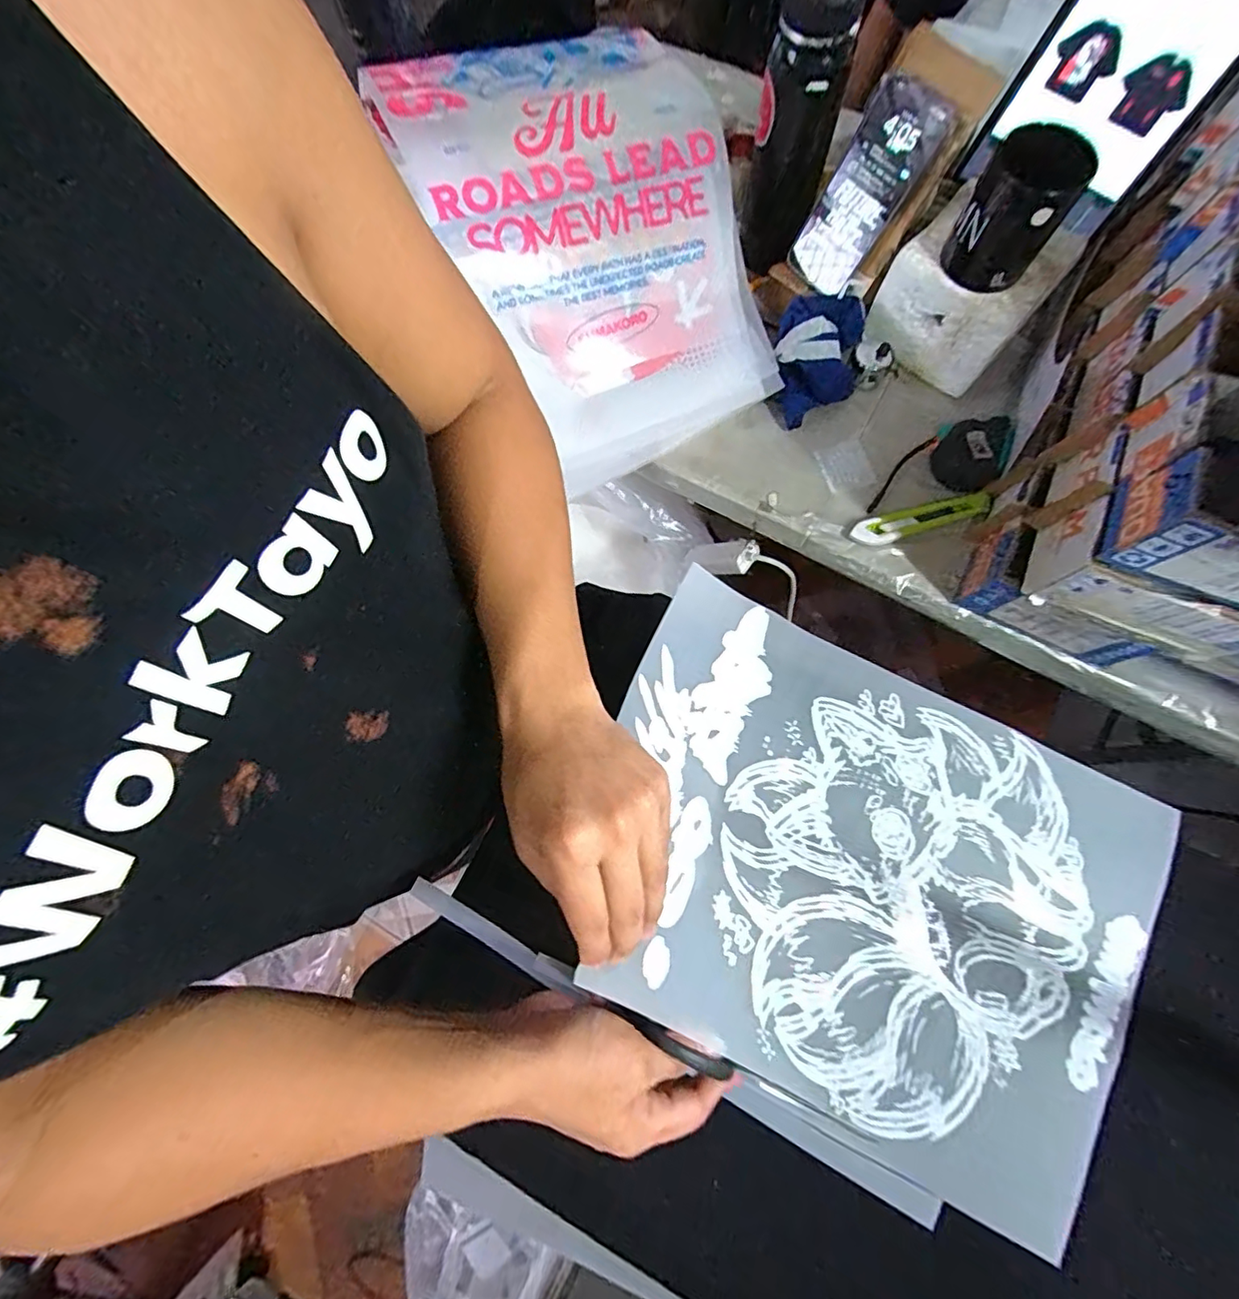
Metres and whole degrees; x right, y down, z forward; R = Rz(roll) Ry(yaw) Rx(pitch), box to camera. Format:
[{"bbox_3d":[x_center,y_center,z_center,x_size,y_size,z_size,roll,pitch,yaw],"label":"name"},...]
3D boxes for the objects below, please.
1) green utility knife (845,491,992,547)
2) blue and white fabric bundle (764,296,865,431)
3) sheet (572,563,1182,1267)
[{"bbox_3d":[0.323,-0.140,0.600,0.161,0.010,0.032,-16,76,-3],"label":"green utility knife"},{"bbox_3d":[0.218,-0.322,0.624,0.098,0.067,0.133,18,77,5],"label":"blue and white fabric bundle"},{"bbox_3d":[0.166,0.148,0.365,0.388,0.086,0.292,27,78,7],"label":"sheet"}]

